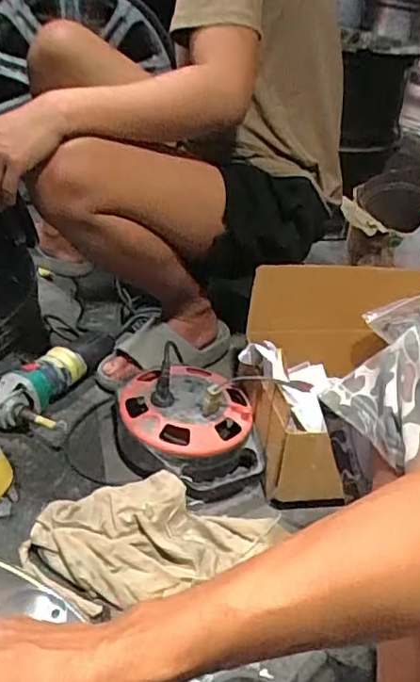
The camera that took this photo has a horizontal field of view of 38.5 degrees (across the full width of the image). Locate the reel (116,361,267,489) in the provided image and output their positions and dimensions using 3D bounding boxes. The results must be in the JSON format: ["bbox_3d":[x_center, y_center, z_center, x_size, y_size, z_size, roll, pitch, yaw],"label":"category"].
[{"bbox_3d":[-0.033,0.126,0.924,0.226,0.134,0.235,7,33,-2],"label":"reel"}]

